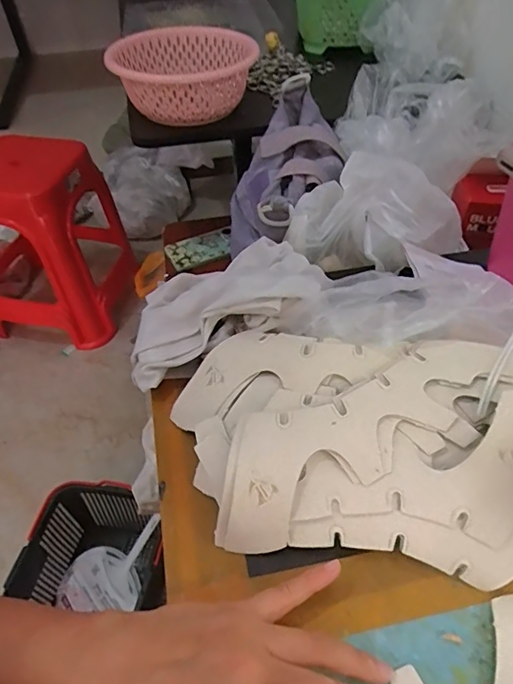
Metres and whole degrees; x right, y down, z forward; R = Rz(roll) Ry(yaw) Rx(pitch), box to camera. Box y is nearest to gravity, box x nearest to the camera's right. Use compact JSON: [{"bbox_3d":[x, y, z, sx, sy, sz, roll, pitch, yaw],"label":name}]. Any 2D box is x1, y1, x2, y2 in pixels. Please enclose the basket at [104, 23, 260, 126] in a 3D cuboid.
[{"bbox_3d":[-0.118,-0.430,0.747,0.207,0.071,0.224,-6,48,-4],"label":"basket"}]

